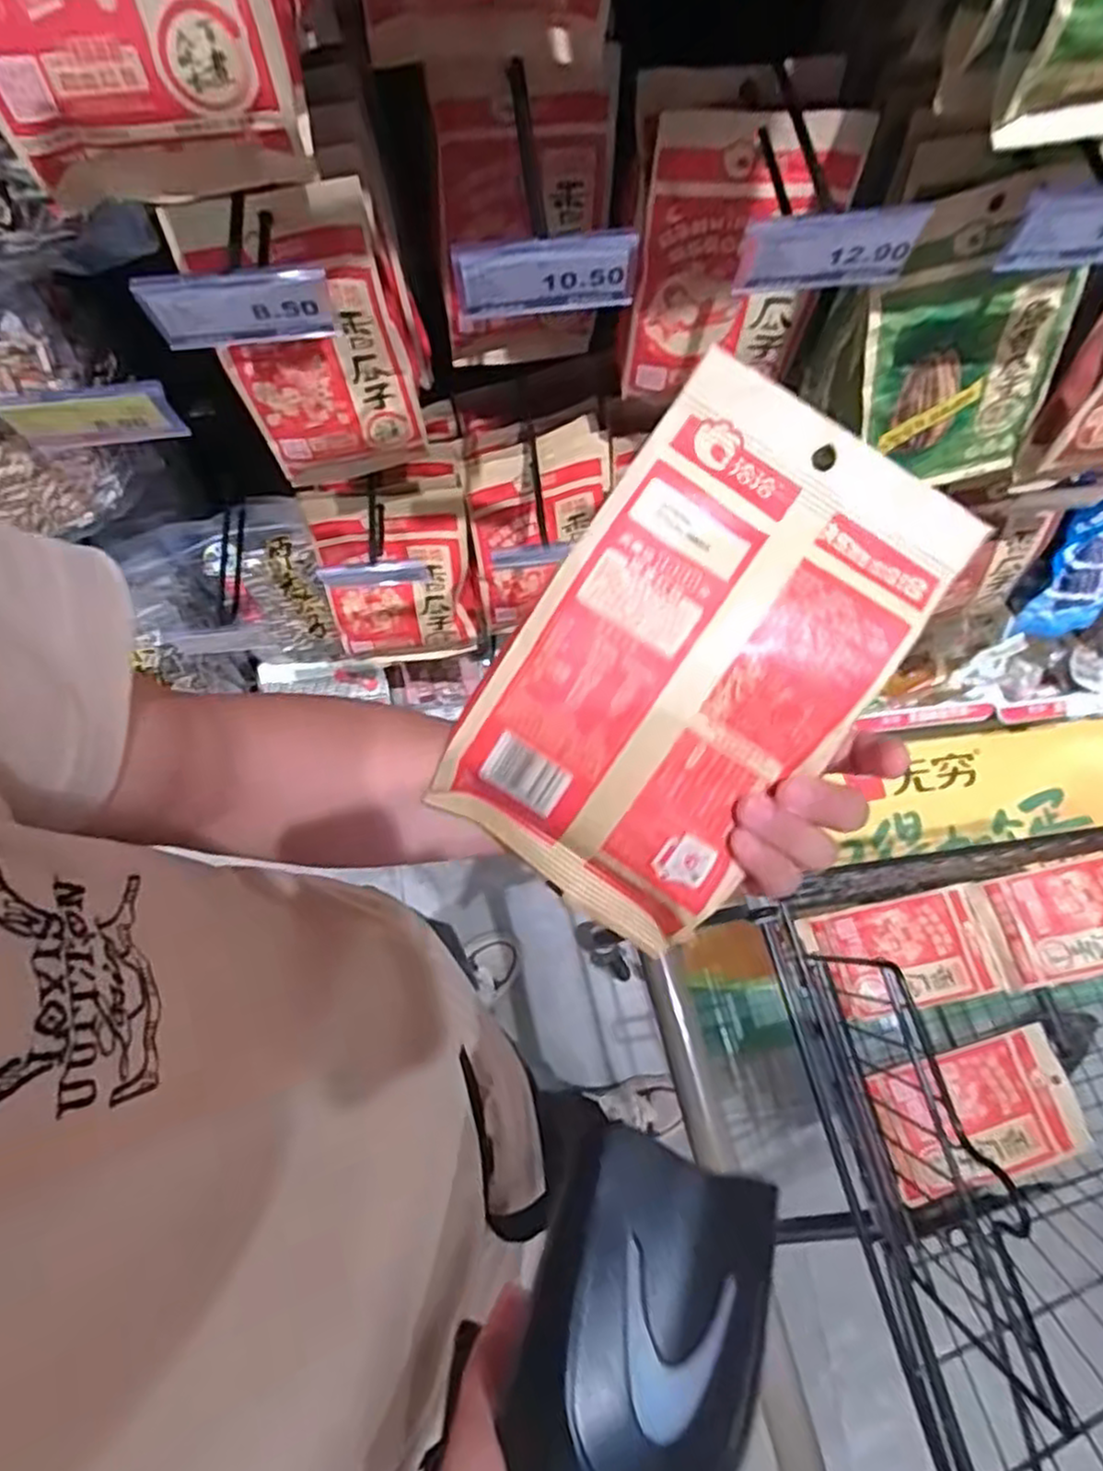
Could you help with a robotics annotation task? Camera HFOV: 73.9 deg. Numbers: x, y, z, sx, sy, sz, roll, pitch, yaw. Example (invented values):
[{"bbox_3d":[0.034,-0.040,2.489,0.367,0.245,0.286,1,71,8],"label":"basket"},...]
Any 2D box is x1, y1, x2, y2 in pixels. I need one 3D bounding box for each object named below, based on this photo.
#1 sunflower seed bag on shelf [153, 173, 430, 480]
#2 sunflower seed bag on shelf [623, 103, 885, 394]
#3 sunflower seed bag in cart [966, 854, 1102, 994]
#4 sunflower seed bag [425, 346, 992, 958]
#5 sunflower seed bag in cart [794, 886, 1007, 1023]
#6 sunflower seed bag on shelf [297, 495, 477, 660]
[{"bbox_3d":[-0.177,-0.286,0.551,0.128,0.213,0.056,-11,73,-2],"label":"sunflower seed bag on shelf"},{"bbox_3d":[0.139,-0.358,0.567,0.145,0.200,0.042,0,73,1],"label":"sunflower seed bag on shelf"},{"bbox_3d":[0.645,0.219,0.885,0.229,0.037,0.130,-12,73,-3],"label":"sunflower seed bag in cart"},{"bbox_3d":[0.058,-0.029,0.319,0.135,0.039,0.228,36,95,1],"label":"sunflower seed bag"},{"bbox_3d":[0.425,0.267,0.893,0.209,0.027,0.128,-12,73,-3],"label":"sunflower seed bag in cart"},{"bbox_3d":[-0.175,-0.167,0.839,0.163,0.230,0.021,-3,50,-3],"label":"sunflower seed bag on shelf"}]

